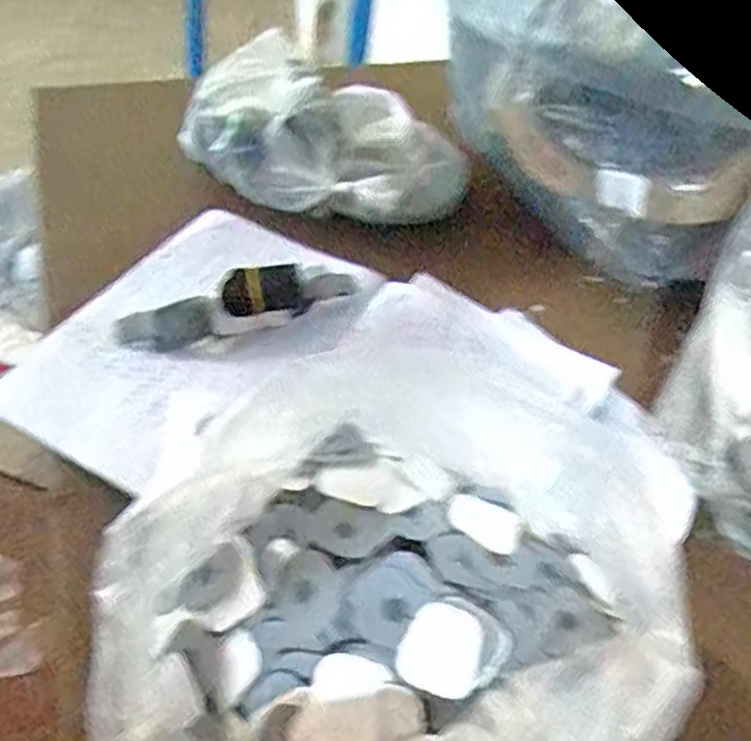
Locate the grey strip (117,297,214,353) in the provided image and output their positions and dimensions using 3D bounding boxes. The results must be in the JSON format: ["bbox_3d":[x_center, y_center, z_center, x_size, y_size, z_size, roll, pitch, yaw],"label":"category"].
[{"bbox_3d":[-0.147,-0.030,0.522,0.068,0.009,0.030,-16,93,-3],"label":"grey strip"}]

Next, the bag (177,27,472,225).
[{"bbox_3d":[-0.048,-0.199,0.639,0.243,0.073,0.143,32,53,21],"label":"bag"}]

